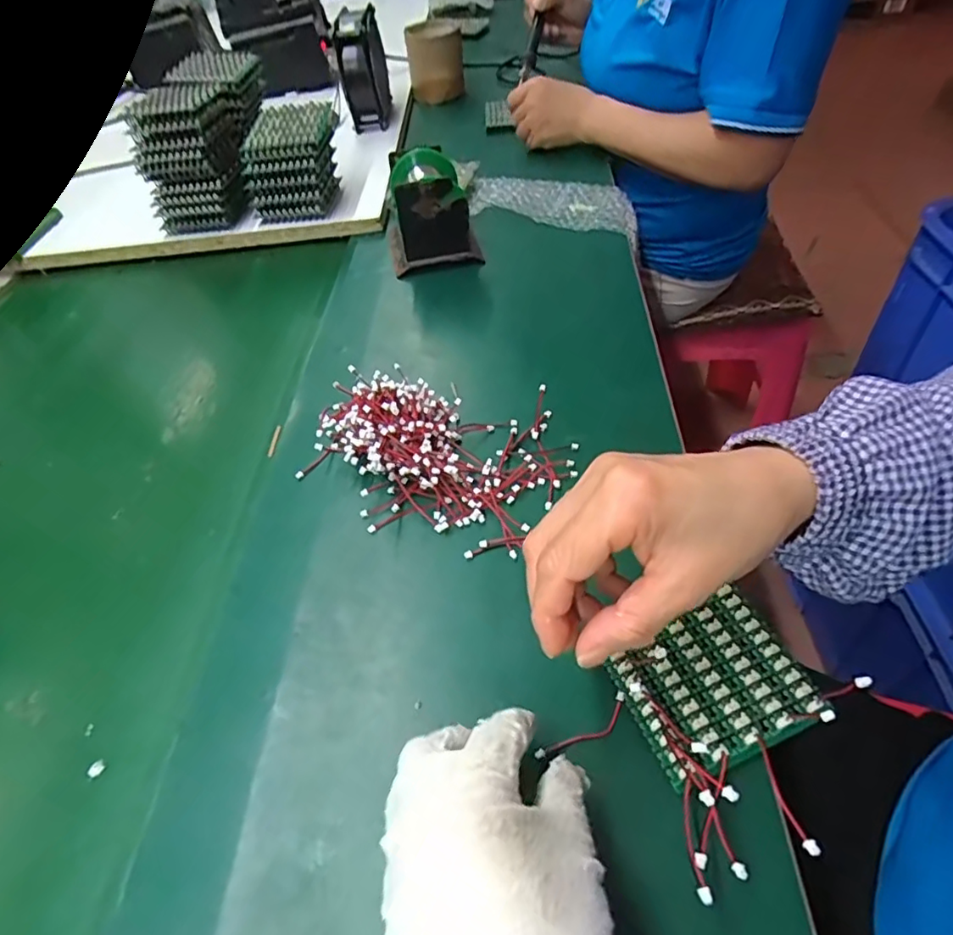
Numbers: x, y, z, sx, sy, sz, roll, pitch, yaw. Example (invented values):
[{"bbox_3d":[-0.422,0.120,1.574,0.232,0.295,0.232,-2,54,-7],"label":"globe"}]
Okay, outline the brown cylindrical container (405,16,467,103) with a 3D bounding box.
[{"bbox_3d":[-0.064,-0.642,0.903,0.085,0.085,0.081,-7,50,1],"label":"brown cylindrical container"}]

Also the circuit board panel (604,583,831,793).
[{"bbox_3d":[0.119,0.107,0.291,0.087,0.009,0.070,-20,52,-11],"label":"circuit board panel"}]

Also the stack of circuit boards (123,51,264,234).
[{"bbox_3d":[-0.303,-0.374,0.659,0.079,0.132,0.196,4,51,10],"label":"stack of circuit boards"}]

